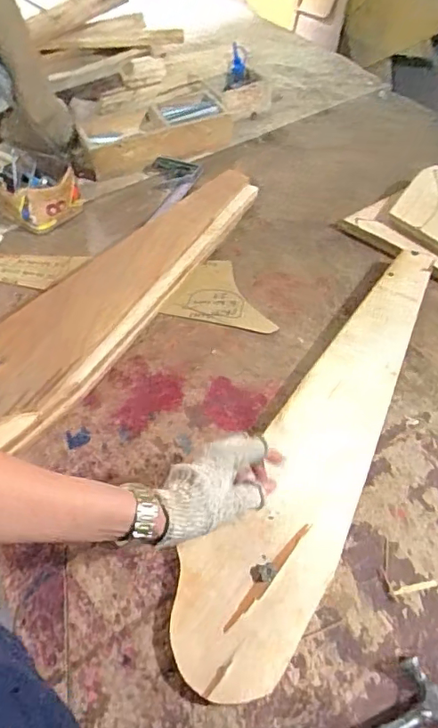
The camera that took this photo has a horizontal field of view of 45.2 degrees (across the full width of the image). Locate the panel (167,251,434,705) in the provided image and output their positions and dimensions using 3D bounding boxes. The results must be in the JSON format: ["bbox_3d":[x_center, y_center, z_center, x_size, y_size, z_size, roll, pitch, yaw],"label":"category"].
[{"bbox_3d":[0.129,0.077,0.635,0.133,0.025,0.610,23,60,18],"label":"panel"}]

